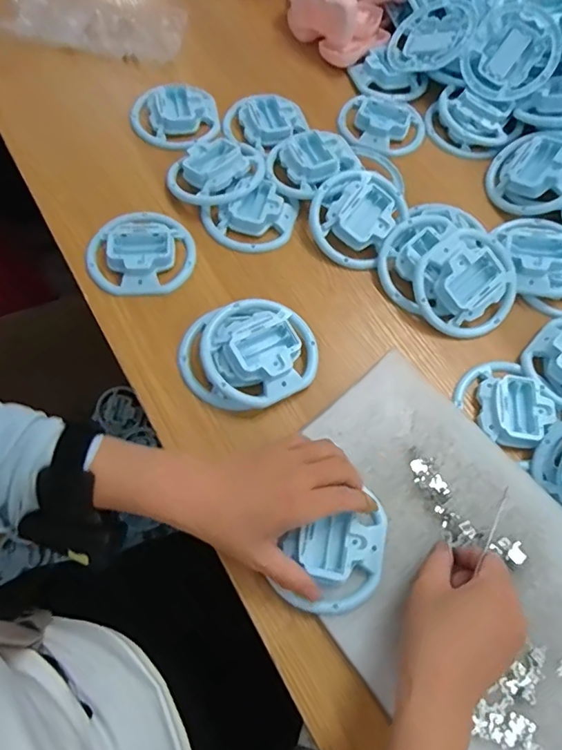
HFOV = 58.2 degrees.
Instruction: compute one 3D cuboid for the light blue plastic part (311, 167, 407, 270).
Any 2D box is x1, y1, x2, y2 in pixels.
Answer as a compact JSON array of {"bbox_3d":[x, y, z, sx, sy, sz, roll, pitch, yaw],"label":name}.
[{"bbox_3d":[0.080,-0.169,0.528,0.088,0.038,0.103,34,69,12],"label":"light blue plastic part"}]

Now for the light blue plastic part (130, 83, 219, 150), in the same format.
[{"bbox_3d":[-0.123,-0.301,0.588,0.097,0.027,0.078,-6,67,-7],"label":"light blue plastic part"}]

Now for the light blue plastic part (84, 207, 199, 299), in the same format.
[{"bbox_3d":[-0.137,-0.121,0.502,0.091,0.028,0.101,39,70,14],"label":"light blue plastic part"}]

